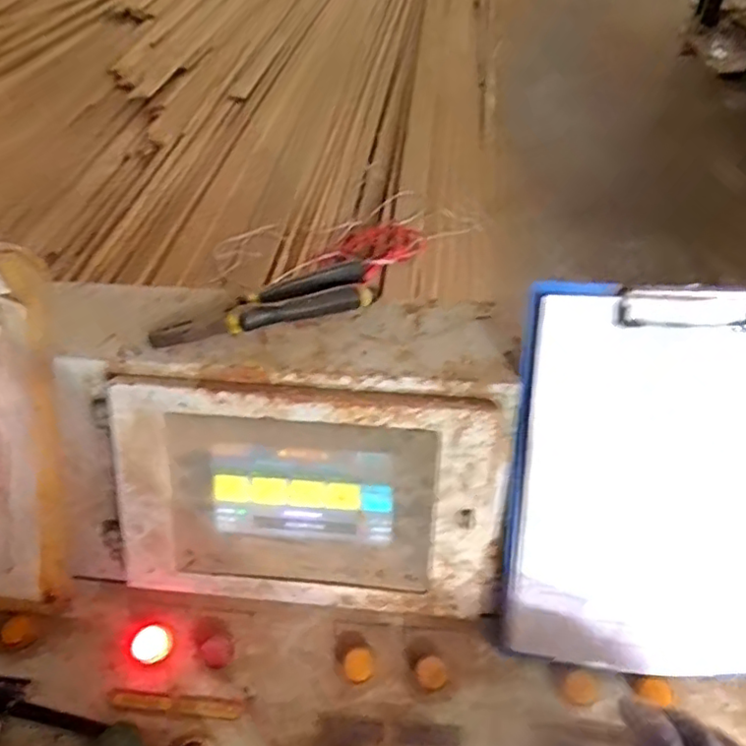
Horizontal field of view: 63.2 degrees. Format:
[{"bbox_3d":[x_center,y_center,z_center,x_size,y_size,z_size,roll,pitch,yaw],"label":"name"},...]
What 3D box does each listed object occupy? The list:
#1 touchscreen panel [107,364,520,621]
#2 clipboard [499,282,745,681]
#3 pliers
[{"bbox_3d":[-0.051,0.100,0.498,0.317,0.200,0.027,3,16,5],"label":"touchscreen panel"},{"bbox_3d":[0.218,0.089,0.458,0.218,0.300,0.018,4,12,8],"label":"clipboard"},{"bbox_3d":[-0.093,-0.057,0.514,0.185,0.021,0.041,-15,47,-13],"label":"pliers"}]

